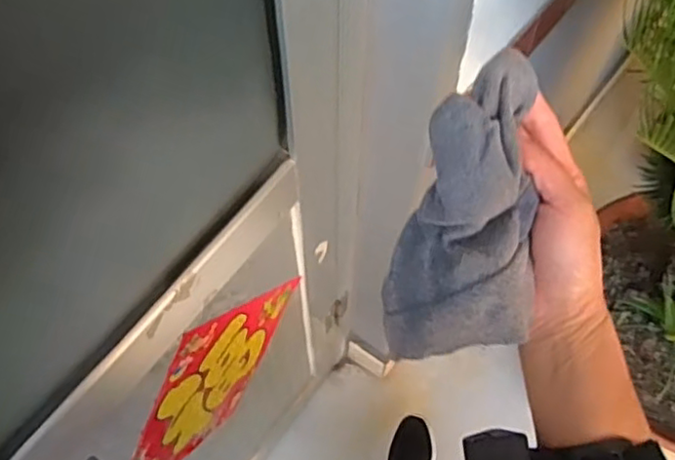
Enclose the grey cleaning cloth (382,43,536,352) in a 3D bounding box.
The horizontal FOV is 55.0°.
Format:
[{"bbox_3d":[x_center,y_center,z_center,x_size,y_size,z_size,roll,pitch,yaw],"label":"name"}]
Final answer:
[{"bbox_3d":[0.075,-0.006,0.363,0.073,0.043,0.178,13,101,7],"label":"grey cleaning cloth"}]

